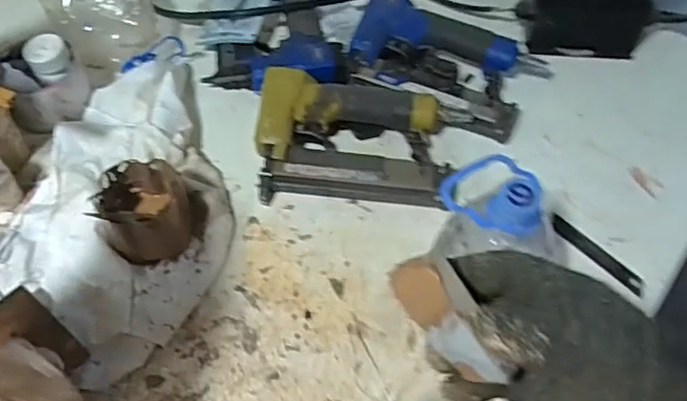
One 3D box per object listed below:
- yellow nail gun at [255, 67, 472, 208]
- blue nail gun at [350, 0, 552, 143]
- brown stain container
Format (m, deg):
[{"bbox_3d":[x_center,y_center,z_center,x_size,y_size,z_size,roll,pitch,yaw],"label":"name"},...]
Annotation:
[{"bbox_3d":[0.013,-0.055,0.573,0.191,0.054,0.121,5,53,1],"label":"yellow nail gun"},{"bbox_3d":[0.106,-0.150,0.635,0.198,0.057,0.151,25,56,15],"label":"blue nail gun"},{"bbox_3d":[-0.169,0.008,0.506,0.068,0.062,0.071,0,53,-2],"label":"brown stain container"}]

